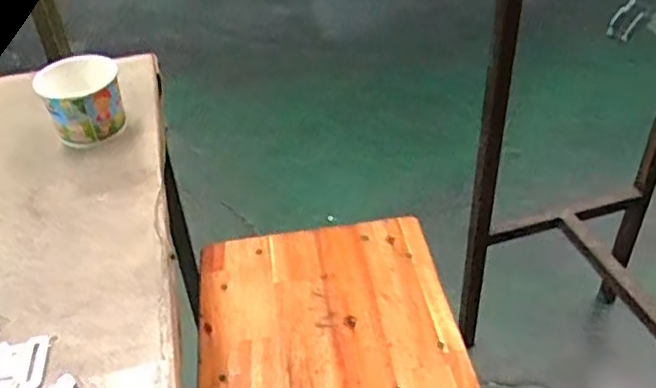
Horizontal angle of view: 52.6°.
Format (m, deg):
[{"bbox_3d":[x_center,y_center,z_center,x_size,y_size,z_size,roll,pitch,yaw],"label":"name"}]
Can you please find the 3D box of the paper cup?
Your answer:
[{"bbox_3d":[-0.283,-0.107,0.773,0.089,0.088,0.084,-21,42,-20],"label":"paper cup"}]

